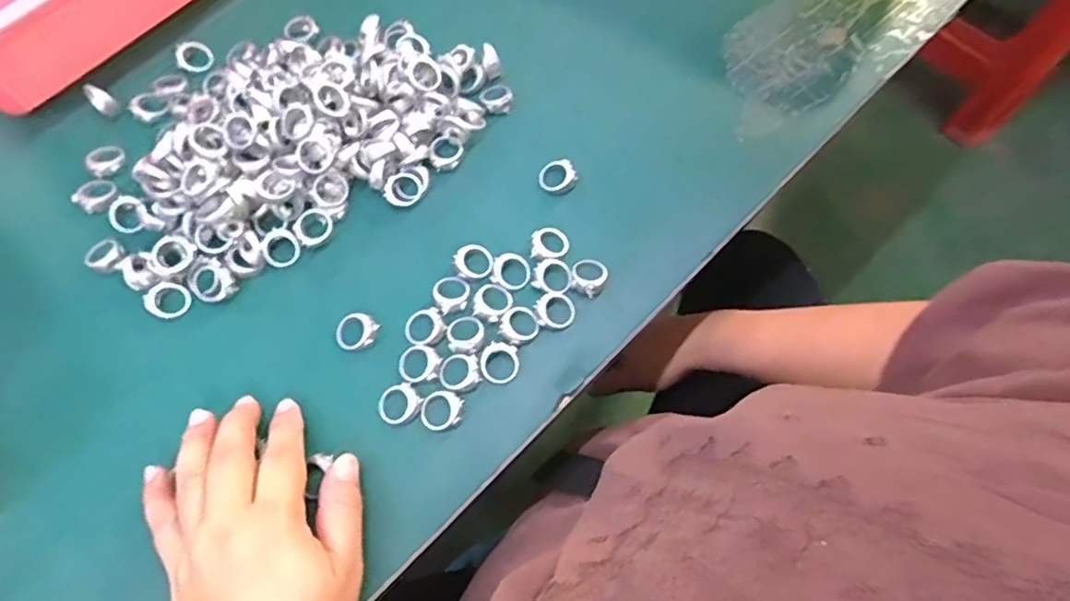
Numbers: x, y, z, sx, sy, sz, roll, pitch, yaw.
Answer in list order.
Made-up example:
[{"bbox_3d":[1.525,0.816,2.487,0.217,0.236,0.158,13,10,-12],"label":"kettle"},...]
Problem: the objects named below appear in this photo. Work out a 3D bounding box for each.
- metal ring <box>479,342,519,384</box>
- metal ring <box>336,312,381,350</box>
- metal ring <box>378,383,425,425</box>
[{"bbox_3d":[-0.020,0.035,0.354,0.022,0.004,0.022,1,68,-1],"label":"metal ring"},{"bbox_3d":[-0.103,0.018,0.360,0.026,0.007,0.020,1,68,-1],"label":"metal ring"},{"bbox_3d":[-0.075,0.057,0.344,0.022,0.004,0.022,1,68,-1],"label":"metal ring"}]

